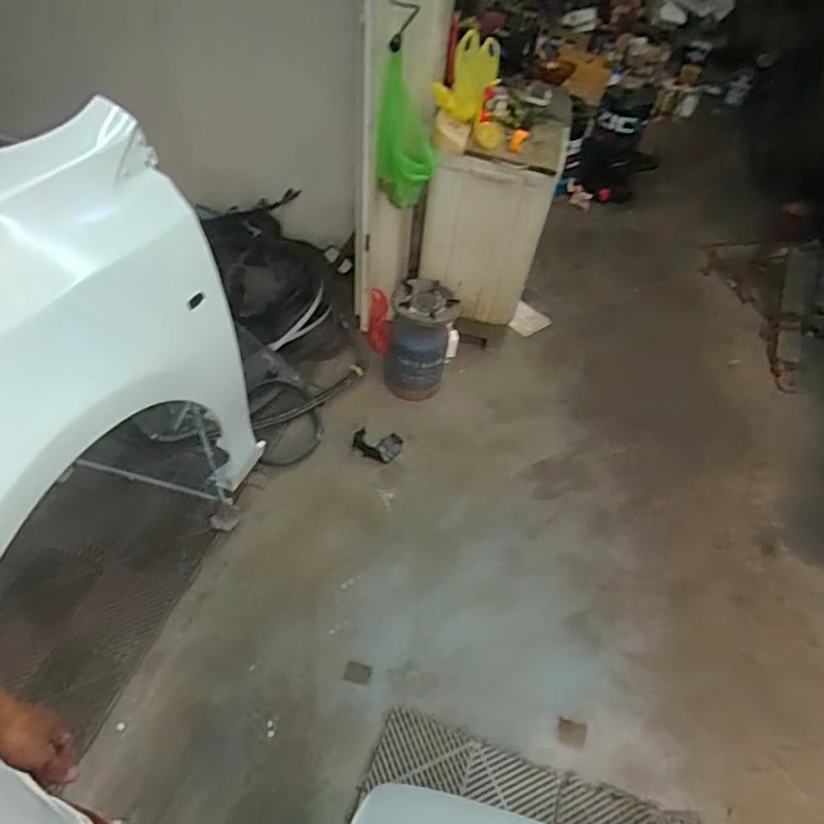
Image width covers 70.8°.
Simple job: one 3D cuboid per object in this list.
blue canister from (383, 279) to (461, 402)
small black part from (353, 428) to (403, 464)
[{"bbox_3d":[0.030,-0.236,1.956,0.231,0.394,0.227,9,48,2],"label":"blue canister"},{"bbox_3d":[-0.110,0.103,1.836,0.151,0.045,0.090,14,48,7],"label":"small black part"}]

